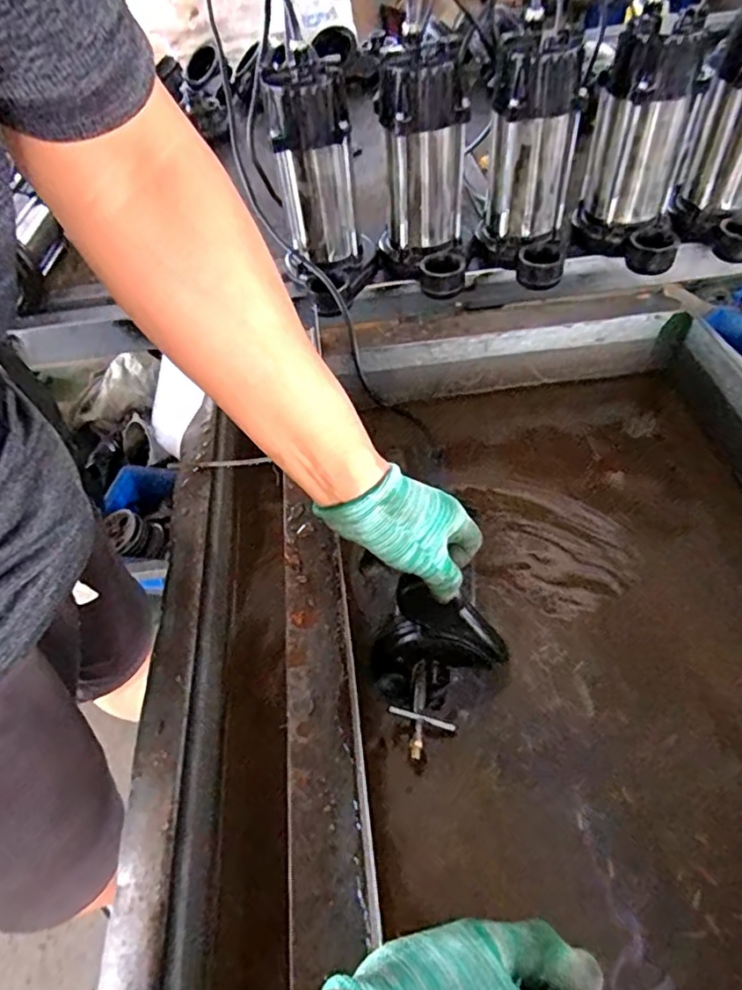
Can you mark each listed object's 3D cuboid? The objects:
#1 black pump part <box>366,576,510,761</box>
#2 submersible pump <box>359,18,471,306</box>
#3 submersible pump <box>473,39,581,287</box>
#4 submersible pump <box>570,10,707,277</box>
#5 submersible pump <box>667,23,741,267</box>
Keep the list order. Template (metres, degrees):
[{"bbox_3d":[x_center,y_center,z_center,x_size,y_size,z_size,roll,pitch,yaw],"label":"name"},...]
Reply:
[{"bbox_3d":[0.045,0.141,0.494,0.094,0.087,0.118,32,59,26],"label":"black pump part"},{"bbox_3d":[0.058,-0.372,0.676,0.109,0.223,0.134,-1,49,5],"label":"submersible pump"},{"bbox_3d":[0.184,-0.379,0.676,0.114,0.226,0.120,6,50,12],"label":"submersible pump"},{"bbox_3d":[0.319,-0.397,0.675,0.120,0.225,0.119,3,50,9],"label":"submersible pump"},{"bbox_3d":[0.470,-0.427,0.692,0.135,0.239,0.116,-36,57,-24],"label":"submersible pump"}]

